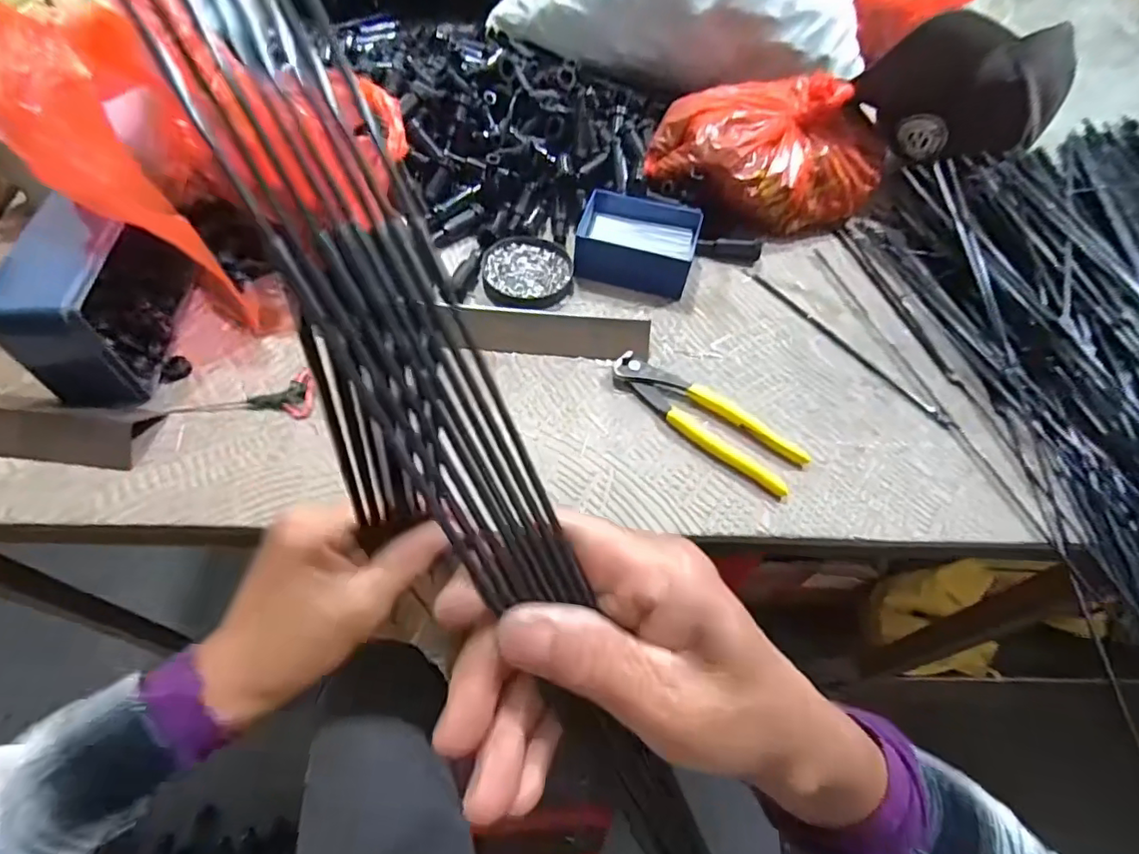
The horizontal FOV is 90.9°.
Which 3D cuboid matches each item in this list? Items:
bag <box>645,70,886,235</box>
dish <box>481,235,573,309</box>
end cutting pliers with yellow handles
[{"bbox_3d":[0.206,-0.293,0.583,0.252,0.102,0.156,-15,59,-13],"label":"bag"},{"bbox_3d":[-0.040,-0.149,0.532,0.082,0.010,0.087,2,57,-3],"label":"dish"},{"bbox_3d":[0.108,-0.010,0.447,0.164,0.014,0.050,34,61,17],"label":"end cutting pliers with yellow handles"}]

